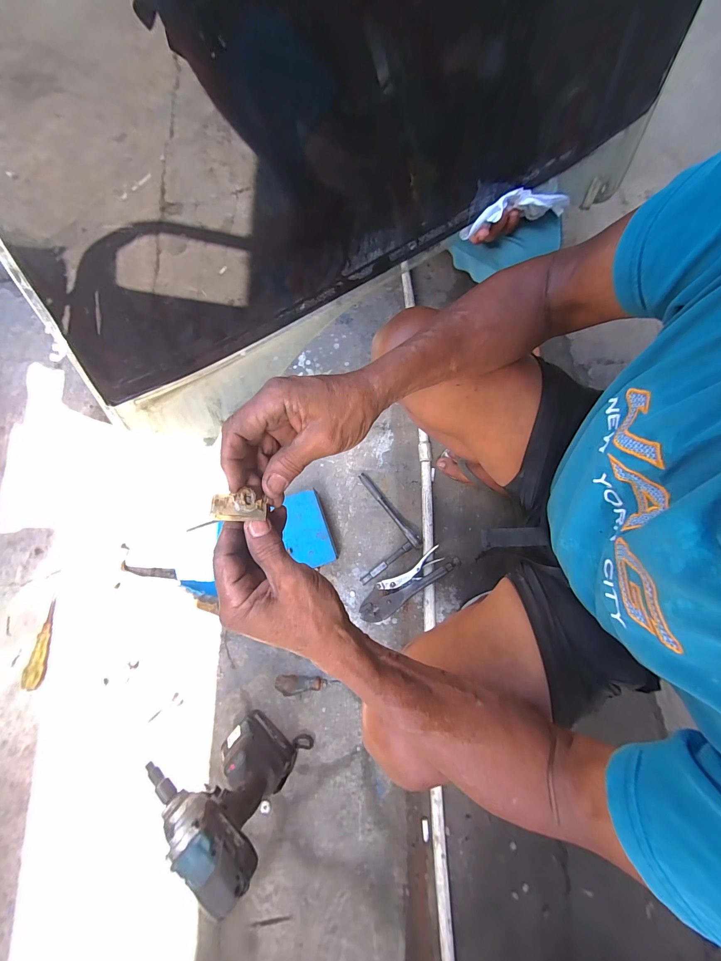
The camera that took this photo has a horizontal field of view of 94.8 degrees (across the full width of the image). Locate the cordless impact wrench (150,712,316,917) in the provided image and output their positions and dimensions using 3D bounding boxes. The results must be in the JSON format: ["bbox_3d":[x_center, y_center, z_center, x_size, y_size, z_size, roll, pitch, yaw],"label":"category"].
[{"bbox_3d":[-0.193,0.449,0.499,0.179,0.249,0.073,22,78,7],"label":"cordless impact wrench"}]

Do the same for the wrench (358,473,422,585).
[{"bbox_3d":[0.014,0.091,0.698,0.142,0.033,0.197,-32,77,-7],"label":"wrench"}]

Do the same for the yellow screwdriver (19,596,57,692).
[{"bbox_3d":[-0.652,0.331,0.677,0.034,0.021,0.171,2,75,2],"label":"yellow screwdriver"}]

